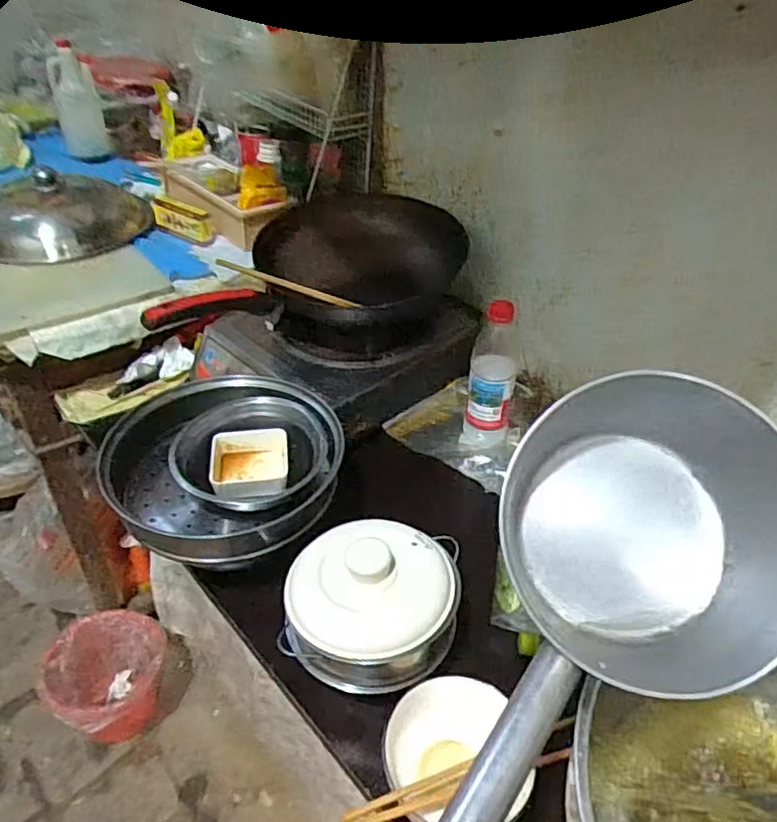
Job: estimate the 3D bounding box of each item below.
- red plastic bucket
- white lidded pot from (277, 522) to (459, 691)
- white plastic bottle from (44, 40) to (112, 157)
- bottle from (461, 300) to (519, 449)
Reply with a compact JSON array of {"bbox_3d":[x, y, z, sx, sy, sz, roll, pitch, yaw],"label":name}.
[{"bbox_3d":[-0.548,0.513,1.244,0.229,0.194,0.187,-21,47,-27],"label":"red plastic bucket"},{"bbox_3d":[-0.015,0.188,0.629,0.168,0.096,0.136,6,41,1],"label":"white lidded pot"},{"bbox_3d":[-0.644,-0.633,1.323,0.090,0.205,0.070,-14,20,-21],"label":"white plastic bottle"},{"bbox_3d":[0.142,-0.035,0.883,0.066,0.235,0.052,11,41,8],"label":"bottle"}]

